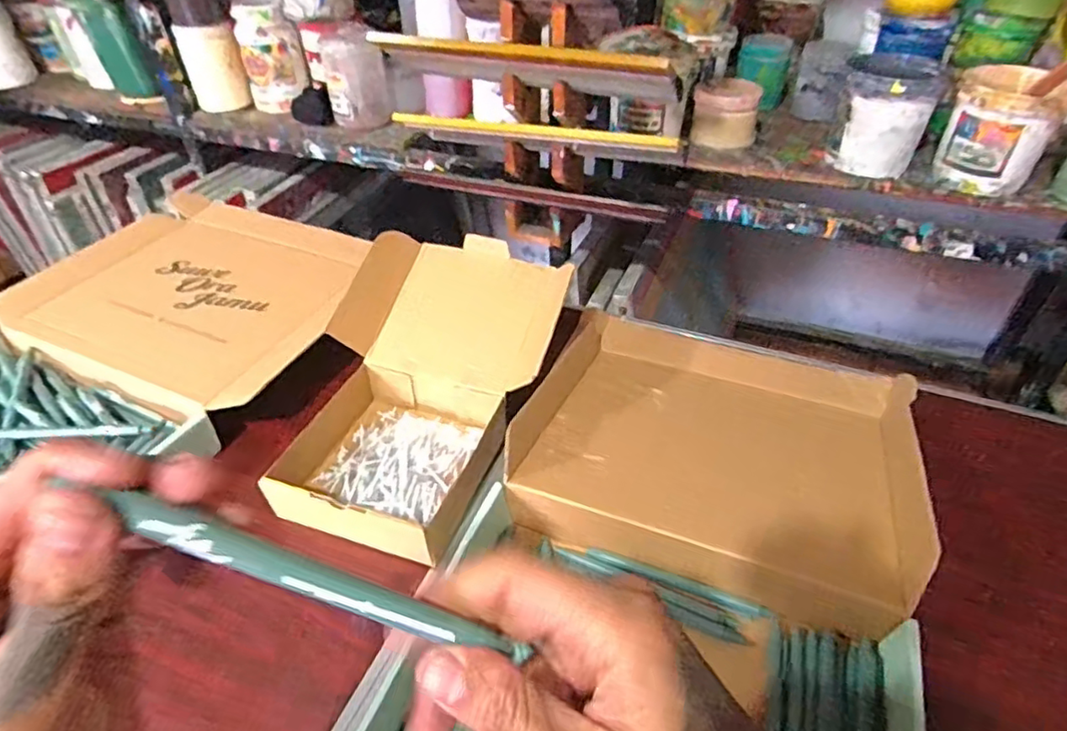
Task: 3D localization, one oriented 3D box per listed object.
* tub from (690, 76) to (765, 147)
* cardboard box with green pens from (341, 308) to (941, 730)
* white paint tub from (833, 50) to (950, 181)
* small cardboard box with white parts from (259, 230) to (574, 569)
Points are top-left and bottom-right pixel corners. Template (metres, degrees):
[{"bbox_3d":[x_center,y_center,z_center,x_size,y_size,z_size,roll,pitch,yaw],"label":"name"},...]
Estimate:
[{"bbox_3d":[0.287,-0.381,0.914,0.094,0.072,0.103,11,43,14],"label":"tub"},{"bbox_3d":[0.118,0.137,0.479,0.331,0.051,0.539,16,44,18],"label":"cardboard box with green pens"},{"bbox_3d":[0.470,-0.341,0.827,0.111,0.126,0.125,15,44,18],"label":"white paint tub"},{"bbox_3d":[-0.106,0.008,0.589,0.211,0.116,0.302,15,44,17],"label":"small cardboard box with white parts"}]

